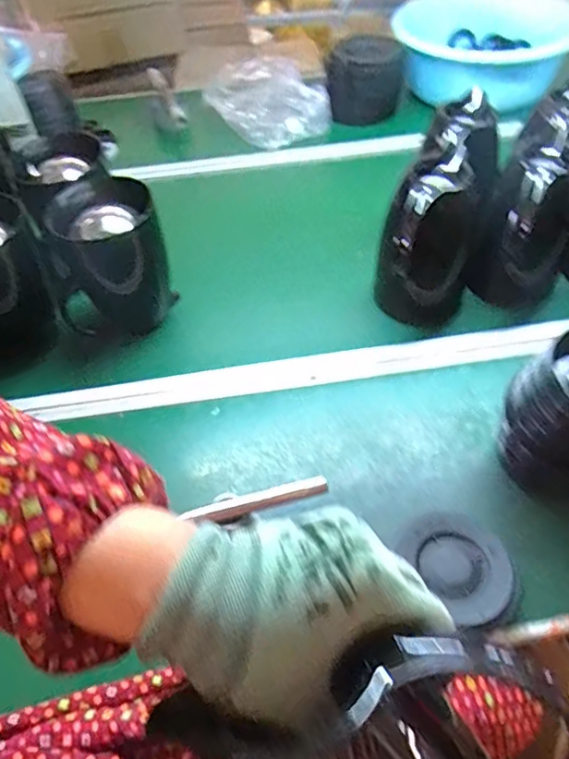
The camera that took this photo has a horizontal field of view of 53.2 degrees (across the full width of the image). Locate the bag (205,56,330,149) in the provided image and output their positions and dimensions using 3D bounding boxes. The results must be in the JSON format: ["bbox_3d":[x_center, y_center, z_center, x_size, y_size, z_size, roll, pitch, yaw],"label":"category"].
[{"bbox_3d":[-0.039,-0.564,1.156,0.207,0.074,0.275,-15,50,-10],"label":"bag"}]

